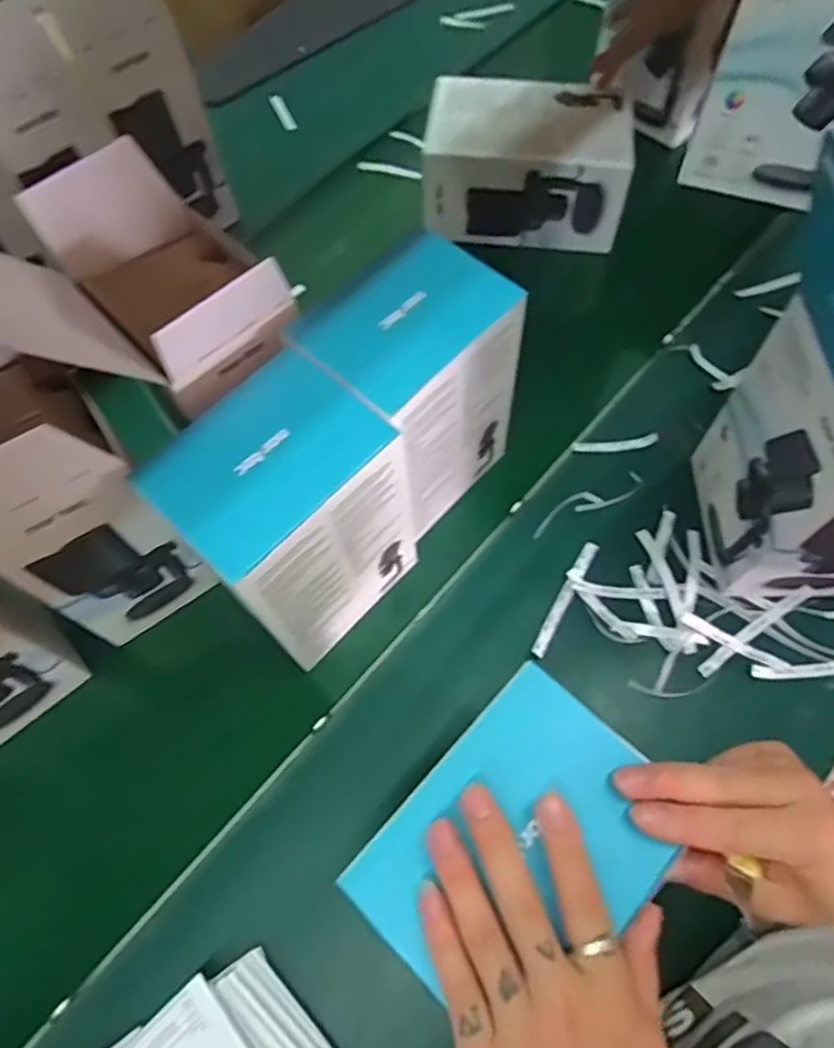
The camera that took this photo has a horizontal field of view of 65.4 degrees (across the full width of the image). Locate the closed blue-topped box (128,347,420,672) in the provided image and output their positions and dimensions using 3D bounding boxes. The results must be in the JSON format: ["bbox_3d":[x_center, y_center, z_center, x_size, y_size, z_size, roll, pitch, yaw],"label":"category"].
[{"bbox_3d":[-0.088,0.001,0.522,0.106,0.212,0.151,41,73,20],"label":"closed blue-topped box"}]

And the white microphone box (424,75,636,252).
[{"bbox_3d":[0.129,-0.430,0.777,0.224,0.110,0.139,4,64,6],"label":"white microphone box"}]

